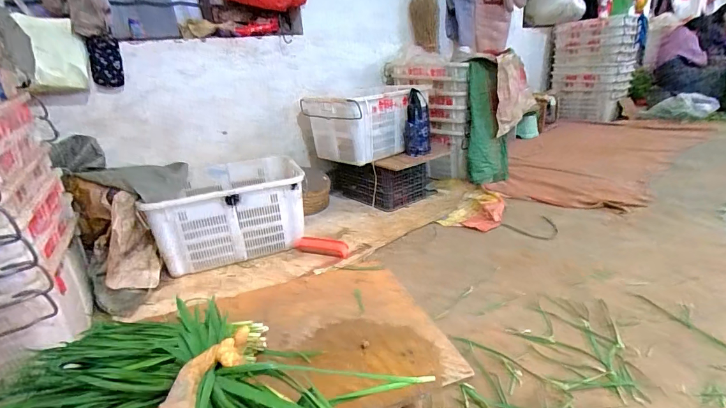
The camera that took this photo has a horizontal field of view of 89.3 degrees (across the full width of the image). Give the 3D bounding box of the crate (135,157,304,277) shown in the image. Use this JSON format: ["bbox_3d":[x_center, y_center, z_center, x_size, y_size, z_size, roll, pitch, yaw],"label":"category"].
[{"bbox_3d":[-0.601,0.039,1.732,0.620,0.350,0.473,-12,22,-16],"label":"crate"}]

